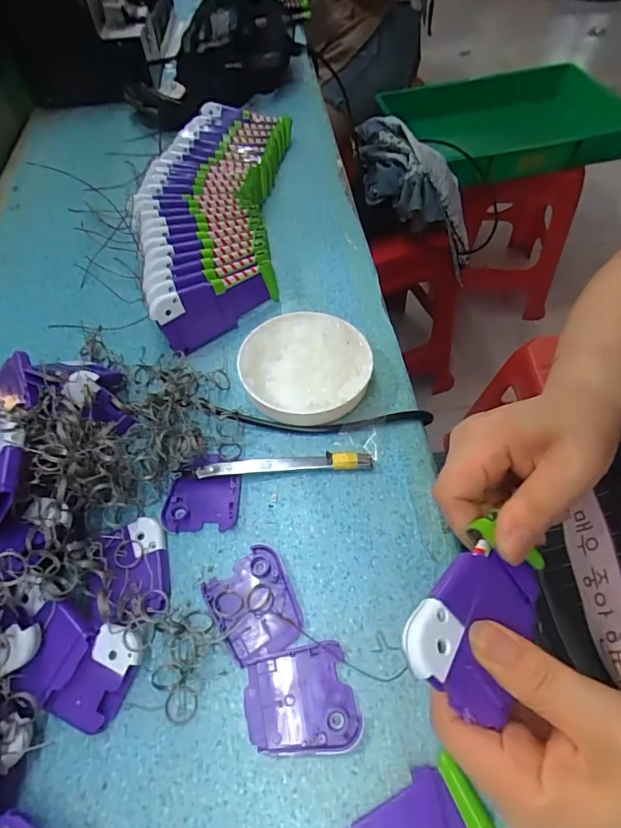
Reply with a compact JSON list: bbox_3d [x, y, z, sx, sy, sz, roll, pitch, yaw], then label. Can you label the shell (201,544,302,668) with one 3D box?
[{"bbox_3d":[-0.037,0.120,0.284,0.050,0.007,0.061,-21,58,-12],"label":"shell"}]

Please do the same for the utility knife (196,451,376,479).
[{"bbox_3d":[-0.019,0.038,0.333,0.126,0.011,0.013,-3,56,0],"label":"utility knife"}]

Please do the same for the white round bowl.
[{"bbox_3d":[-0.005,-0.034,0.368,0.103,0.031,0.109,-1,57,1],"label":"white round bowl"}]

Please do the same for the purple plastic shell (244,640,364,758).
[{"bbox_3d":[-0.006,0.164,0.256,0.060,0.005,0.052,-13,57,-7],"label":"purple plastic shell"}]

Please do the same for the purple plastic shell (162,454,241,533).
[{"bbox_3d":[-0.078,0.055,0.326,0.052,0.009,0.057,-2,56,1],"label":"purple plastic shell"}]

